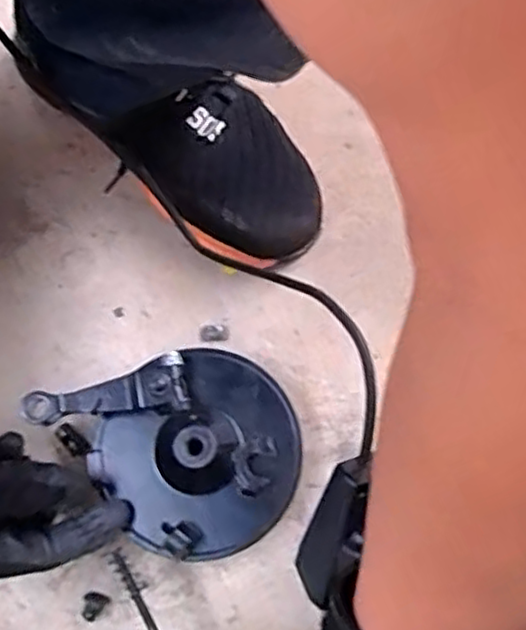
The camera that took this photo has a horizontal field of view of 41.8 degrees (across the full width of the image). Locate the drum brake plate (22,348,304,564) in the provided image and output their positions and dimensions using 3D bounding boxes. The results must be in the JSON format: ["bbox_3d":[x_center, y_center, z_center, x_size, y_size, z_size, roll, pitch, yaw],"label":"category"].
[{"bbox_3d":[-0.048,0.084,0.413,0.138,0.031,0.120,-21,76,-6],"label":"drum brake plate"}]

